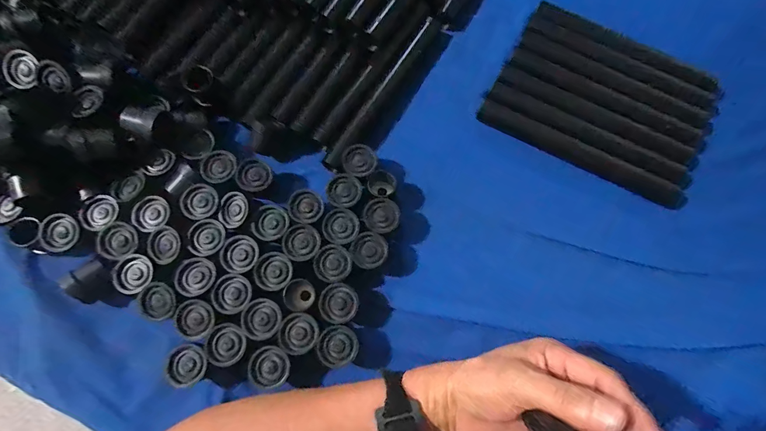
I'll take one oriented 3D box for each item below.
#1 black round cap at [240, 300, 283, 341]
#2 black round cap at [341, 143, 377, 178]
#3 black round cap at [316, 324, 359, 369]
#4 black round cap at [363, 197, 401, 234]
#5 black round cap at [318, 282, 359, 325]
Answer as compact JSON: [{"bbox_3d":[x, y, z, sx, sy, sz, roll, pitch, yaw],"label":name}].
[{"bbox_3d":[-0.111,0.095,0.308,0.032,0.013,0.035,2,76,-1],"label":"black round cap"},{"bbox_3d":[-0.025,-0.057,0.353,0.034,0.016,0.039,-1,76,-2],"label":"black round cap"},{"bbox_3d":[-0.041,0.120,0.313,0.035,0.029,0.036,0,76,-2],"label":"black round cap"},{"bbox_3d":[-0.001,0.002,0.341,0.035,0.024,0.035,0,76,-2],"label":"black round cap"},{"bbox_3d":[-0.041,0.083,0.320,0.035,0.024,0.034,0,76,-2],"label":"black round cap"}]

